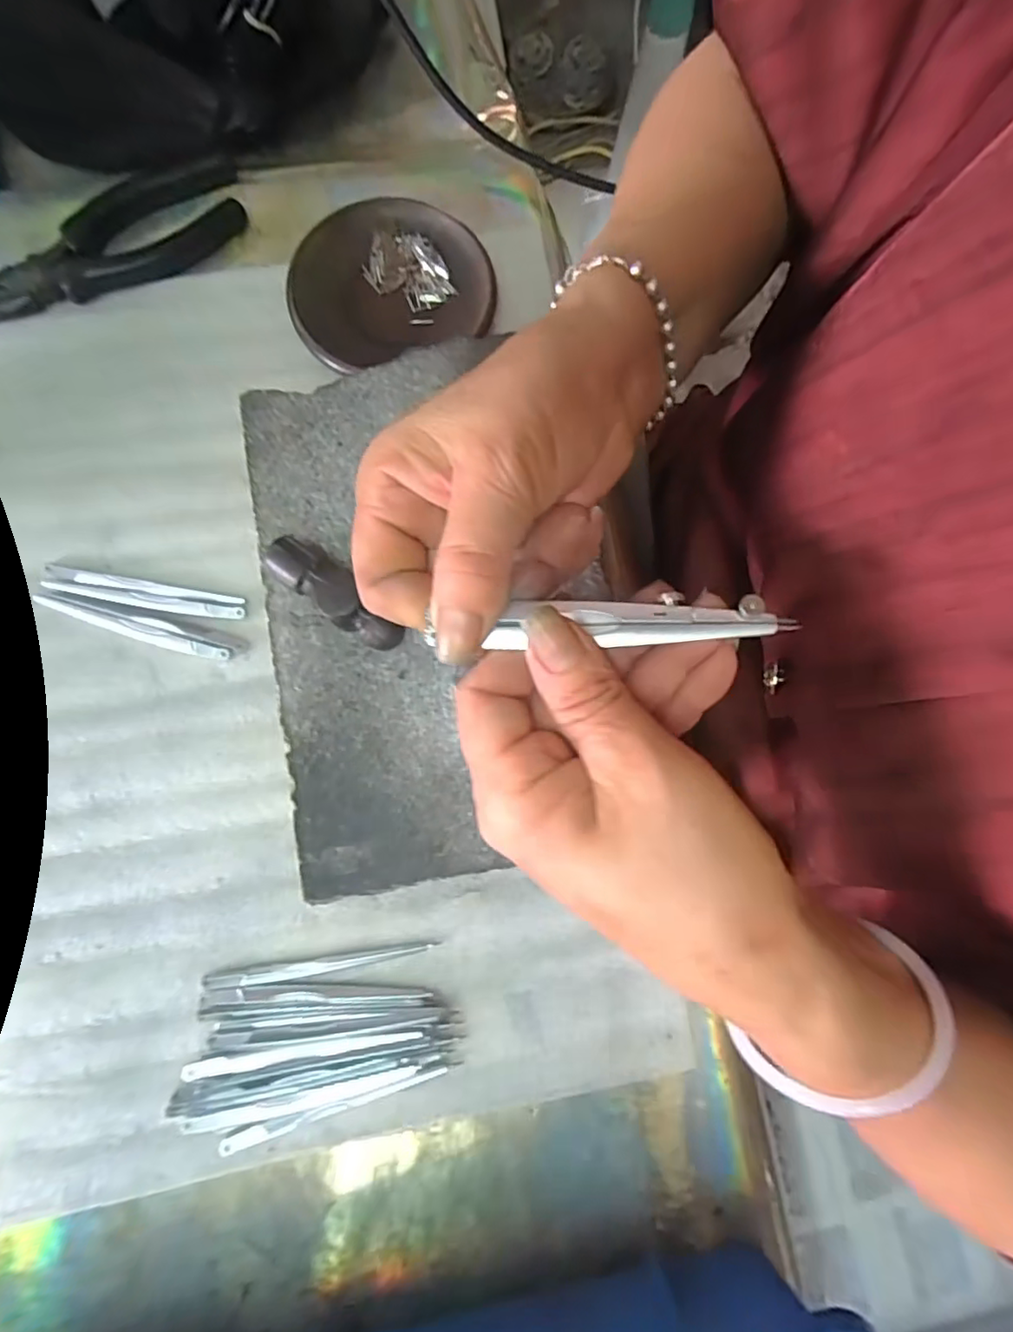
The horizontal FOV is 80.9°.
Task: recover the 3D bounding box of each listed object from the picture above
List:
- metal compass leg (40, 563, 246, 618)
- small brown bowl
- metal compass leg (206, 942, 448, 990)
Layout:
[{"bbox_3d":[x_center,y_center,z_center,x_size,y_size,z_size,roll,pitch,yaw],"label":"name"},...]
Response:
[{"bbox_3d":[-0.189,-0.038,0.308,0.101,0.004,0.015,10,79,-1],"label":"metal compass leg"},{"bbox_3d":[-0.067,-0.218,0.346,0.110,0.027,0.095,-21,81,-7],"label":"small brown bowl"},{"bbox_3d":[-0.088,0.142,0.280,0.108,0.005,0.008,-7,80,-4],"label":"metal compass leg"}]

